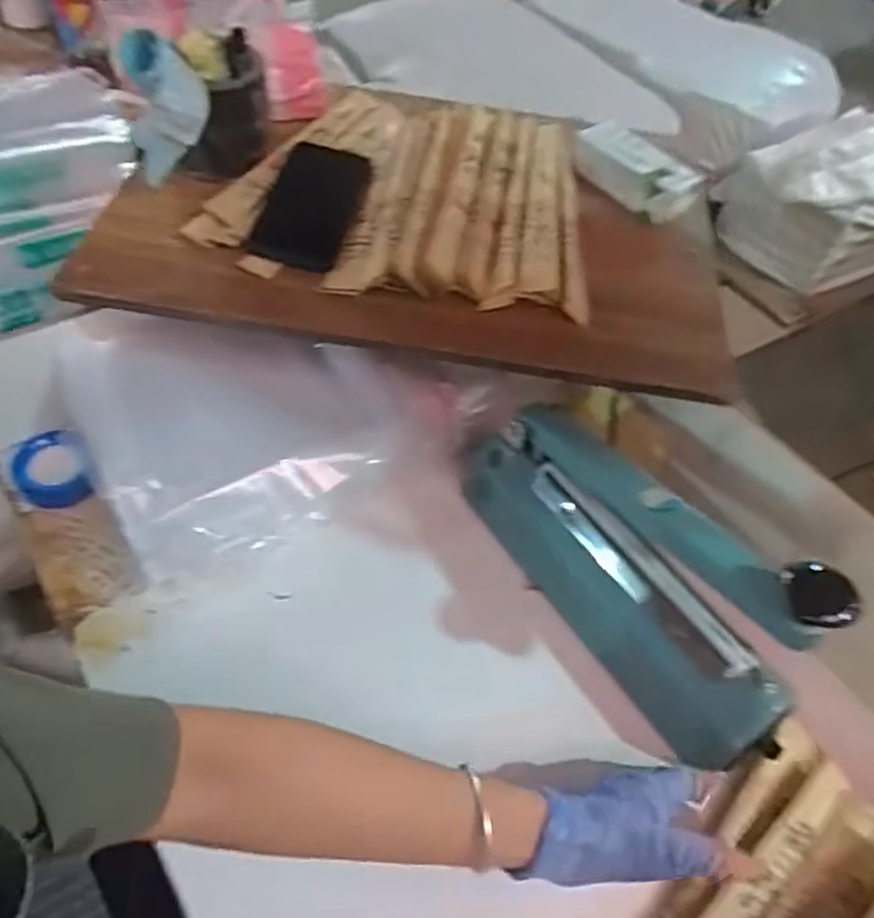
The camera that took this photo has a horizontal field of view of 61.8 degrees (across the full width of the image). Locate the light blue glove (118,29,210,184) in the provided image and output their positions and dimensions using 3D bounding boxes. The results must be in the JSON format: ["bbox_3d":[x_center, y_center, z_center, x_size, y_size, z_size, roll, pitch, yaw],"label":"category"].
[{"bbox_3d":[-0.230,-0.293,0.631,0.065,0.119,0.048,-12,54,-15],"label":"light blue glove"}]

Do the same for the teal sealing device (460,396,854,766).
[{"bbox_3d":[0.141,0.069,0.547,0.066,0.183,0.304,-28,59,-25],"label":"teal sealing device"}]

